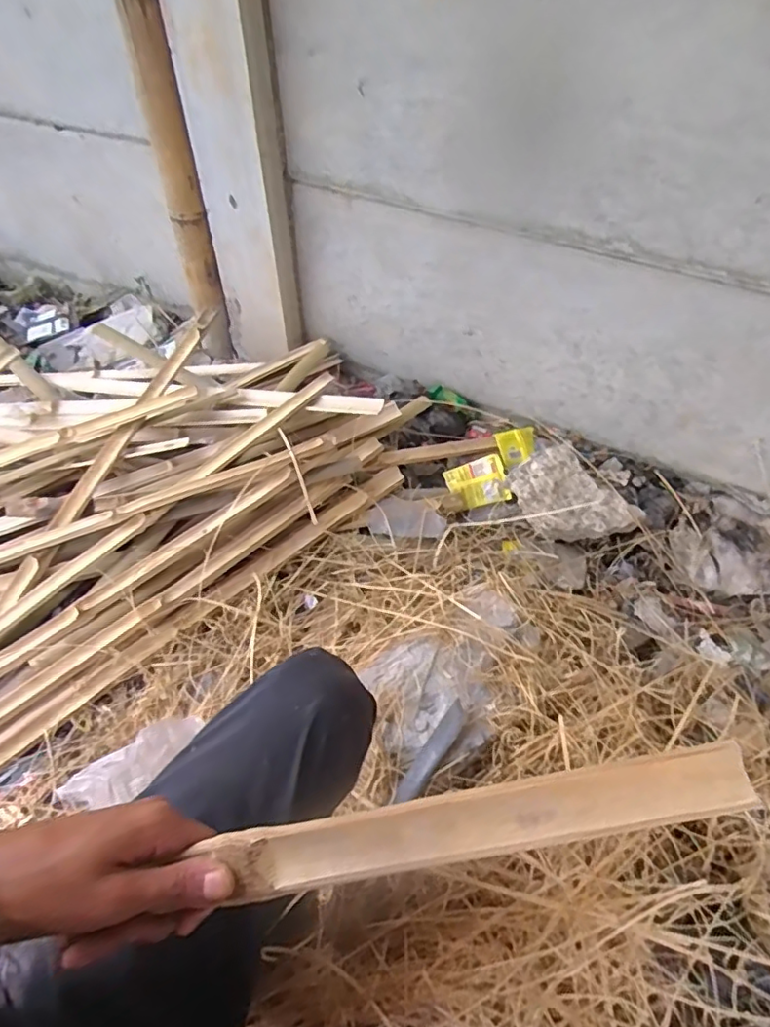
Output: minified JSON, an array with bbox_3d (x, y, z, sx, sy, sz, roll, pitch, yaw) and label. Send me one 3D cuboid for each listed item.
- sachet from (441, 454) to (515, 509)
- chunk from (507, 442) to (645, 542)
[{"bbox_3d":[0.194,-0.063,1.196,0.121,0.025,0.097,-16,83,-3],"label":"sachet"},{"bbox_3d":[0.362,-0.023,1.117,0.160,0.089,0.224,-30,57,-23],"label":"chunk"}]

